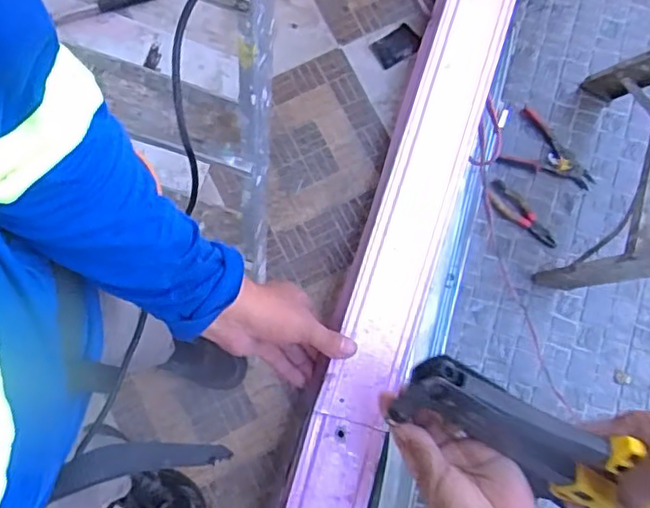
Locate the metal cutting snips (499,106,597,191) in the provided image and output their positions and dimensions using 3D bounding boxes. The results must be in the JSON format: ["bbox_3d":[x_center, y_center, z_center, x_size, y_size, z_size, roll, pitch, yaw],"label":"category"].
[{"bbox_3d":[0.531,-0.250,1.445,0.219,0.015,0.151,18,79,2],"label":"metal cutting snips"}]

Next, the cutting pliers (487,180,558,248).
[{"bbox_3d":[0.452,-0.089,1.407,0.197,0.025,0.055,43,81,7],"label":"cutting pliers"}]

